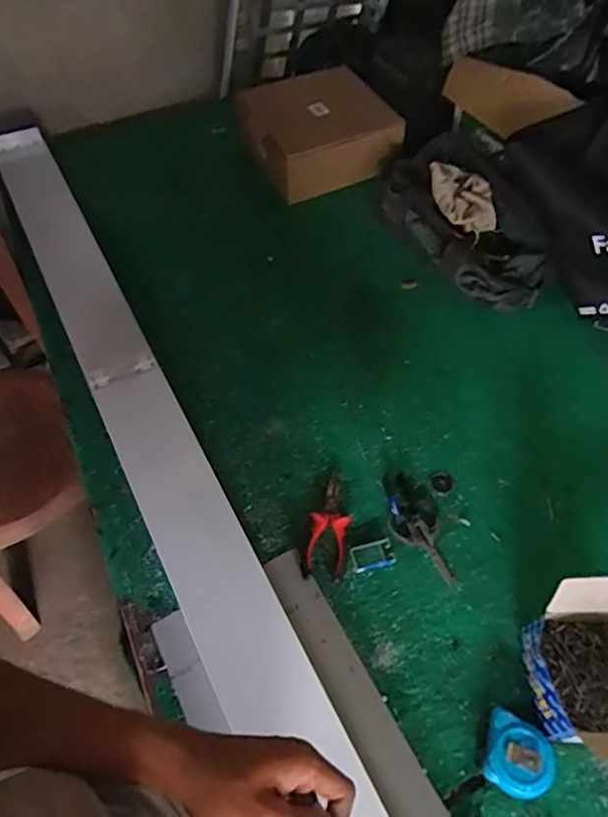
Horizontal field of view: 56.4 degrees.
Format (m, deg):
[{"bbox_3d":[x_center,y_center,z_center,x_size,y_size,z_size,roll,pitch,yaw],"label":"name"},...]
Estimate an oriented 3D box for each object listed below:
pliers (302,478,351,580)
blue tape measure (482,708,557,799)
[{"bbox_3d":[0.033,0.155,0.745,0.050,0.016,0.134,7,57,7],"label":"pliers"},{"bbox_3d":[0.222,0.359,0.588,0.064,0.030,0.070,16,59,12],"label":"blue tape measure"}]

